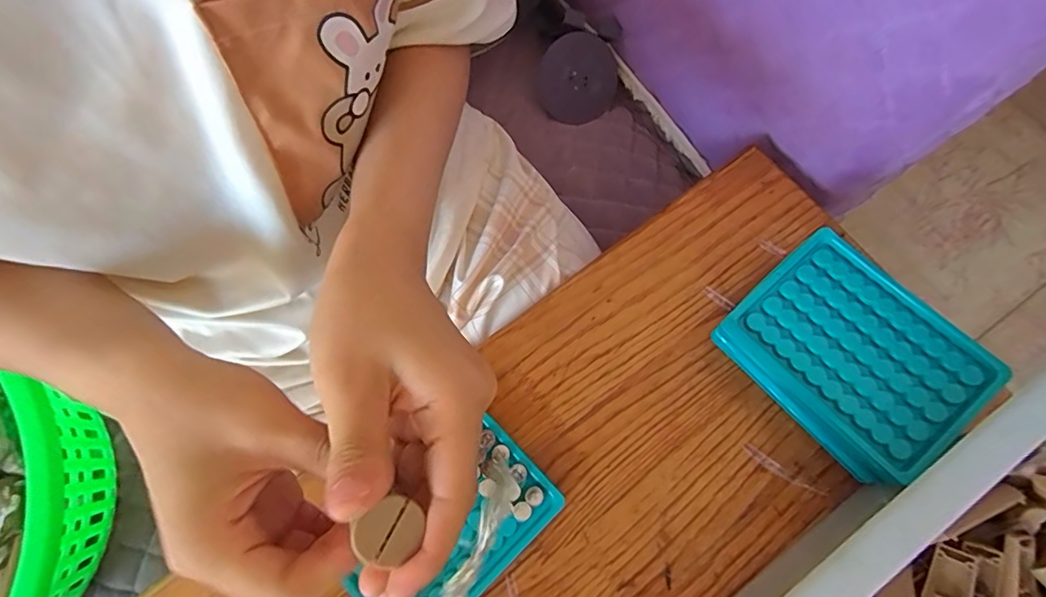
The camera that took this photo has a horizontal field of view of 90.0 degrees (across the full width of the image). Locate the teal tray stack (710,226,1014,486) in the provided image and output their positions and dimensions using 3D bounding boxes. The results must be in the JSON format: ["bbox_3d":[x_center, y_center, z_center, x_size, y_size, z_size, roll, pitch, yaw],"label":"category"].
[{"bbox_3d":[0.202,0.035,0.335,0.092,0.061,0.129,-40,77,-9],"label":"teal tray stack"}]

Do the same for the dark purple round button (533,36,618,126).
[{"bbox_3d":[0.054,-0.217,0.522,0.081,0.017,0.079,0,116,-1],"label":"dark purple round button"}]

